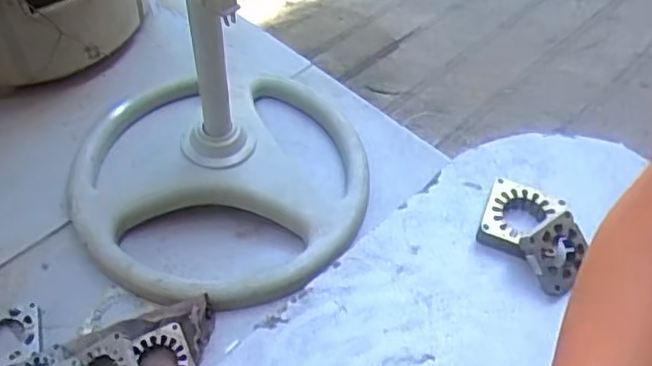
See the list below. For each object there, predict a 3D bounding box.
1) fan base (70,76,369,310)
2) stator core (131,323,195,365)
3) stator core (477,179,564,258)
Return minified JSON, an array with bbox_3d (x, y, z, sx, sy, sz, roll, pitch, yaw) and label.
[{"bbox_3d":[-0.138,-0.014,0.857,0.395,0.103,0.362,2,52,-3],"label":"fan base"},{"bbox_3d":[-0.187,0.201,0.709,0.070,0.011,0.075,-18,63,-21],"label":"stator core"},{"bbox_3d":[0.192,0.038,0.630,0.071,0.026,0.074,21,52,12],"label":"stator core"}]

